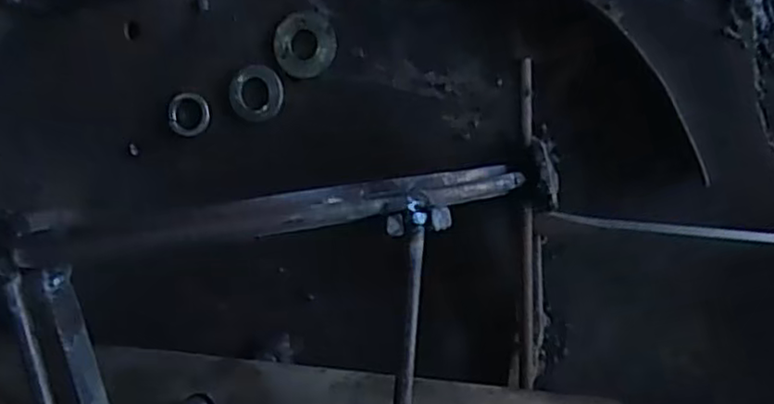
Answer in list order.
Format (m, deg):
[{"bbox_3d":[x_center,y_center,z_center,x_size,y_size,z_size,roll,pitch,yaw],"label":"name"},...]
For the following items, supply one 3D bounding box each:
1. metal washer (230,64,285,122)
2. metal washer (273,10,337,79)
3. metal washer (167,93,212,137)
[{"bbox_3d":[-0.056,-0.046,0.287,0.025,0.004,0.024,2,100,13],"label":"metal washer"},{"bbox_3d":[-0.034,-0.065,0.280,0.027,0.004,0.026,3,100,13],"label":"metal washer"},{"bbox_3d":[-0.088,-0.038,0.297,0.021,0.004,0.019,31,105,6],"label":"metal washer"}]

